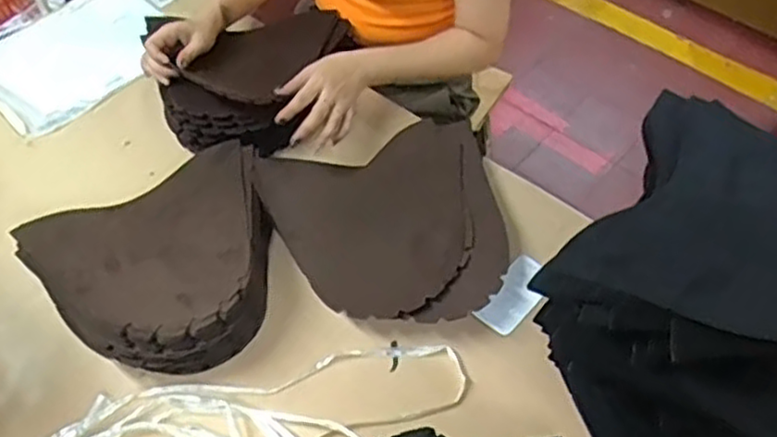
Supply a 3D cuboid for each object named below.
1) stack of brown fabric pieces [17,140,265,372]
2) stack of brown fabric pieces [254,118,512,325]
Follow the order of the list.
[{"bbox_3d":[-0.240,0.051,0.785,0.260,0.088,0.241,-26,57,-18],"label":"stack of brown fabric pieces"},{"bbox_3d":[0.013,0.009,0.836,0.273,0.058,0.267,-19,56,-12],"label":"stack of brown fabric pieces"}]

